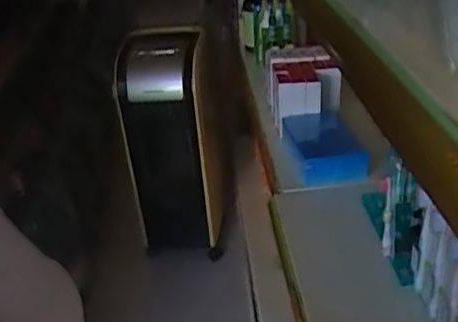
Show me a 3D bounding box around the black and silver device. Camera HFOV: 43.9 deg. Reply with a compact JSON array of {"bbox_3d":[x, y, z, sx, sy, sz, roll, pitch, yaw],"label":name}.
[{"bbox_3d":[-0.194,-0.060,1.986,0.329,0.701,0.363,-10,31,-7],"label":"black and silver device"}]

